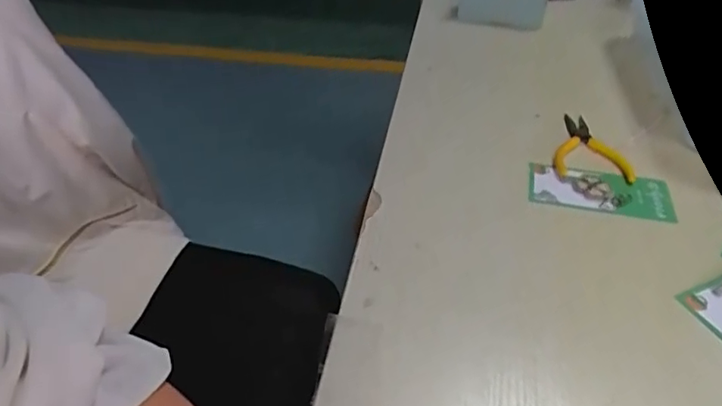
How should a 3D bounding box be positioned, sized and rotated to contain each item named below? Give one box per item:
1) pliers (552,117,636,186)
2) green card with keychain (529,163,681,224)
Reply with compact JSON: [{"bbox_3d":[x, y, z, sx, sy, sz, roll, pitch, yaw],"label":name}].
[{"bbox_3d":[0.239,-0.063,0.572,0.073,0.011,0.120,6,39,7],"label":"pliers"},{"bbox_3d":[0.230,-0.012,0.520,0.129,0.006,0.062,8,39,10],"label":"green card with keychain"}]

